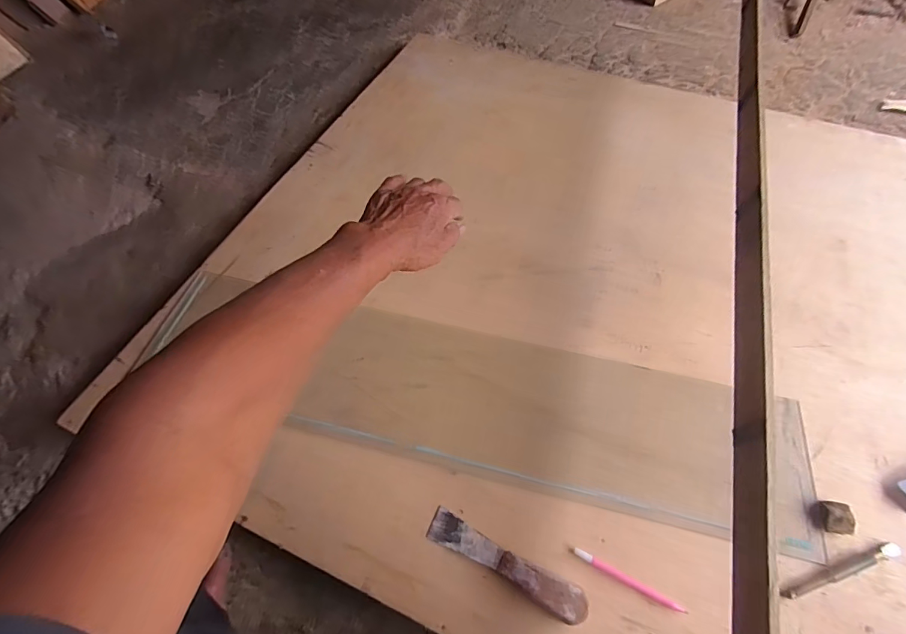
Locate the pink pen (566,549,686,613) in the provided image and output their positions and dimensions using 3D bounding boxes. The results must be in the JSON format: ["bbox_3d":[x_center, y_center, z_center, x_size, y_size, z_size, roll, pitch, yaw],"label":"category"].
[{"bbox_3d":[0.208,0.316,0.515,0.139,0.006,0.010,24,63,16],"label":"pink pen"}]

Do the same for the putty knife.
[{"bbox_3d":[0.062,0.298,0.516,0.199,0.019,0.038,24,63,16],"label":"putty knife"}]

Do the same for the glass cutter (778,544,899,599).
[{"bbox_3d":[0.470,0.306,0.516,0.168,0.010,0.016,-15,59,-6],"label":"glass cutter"}]

